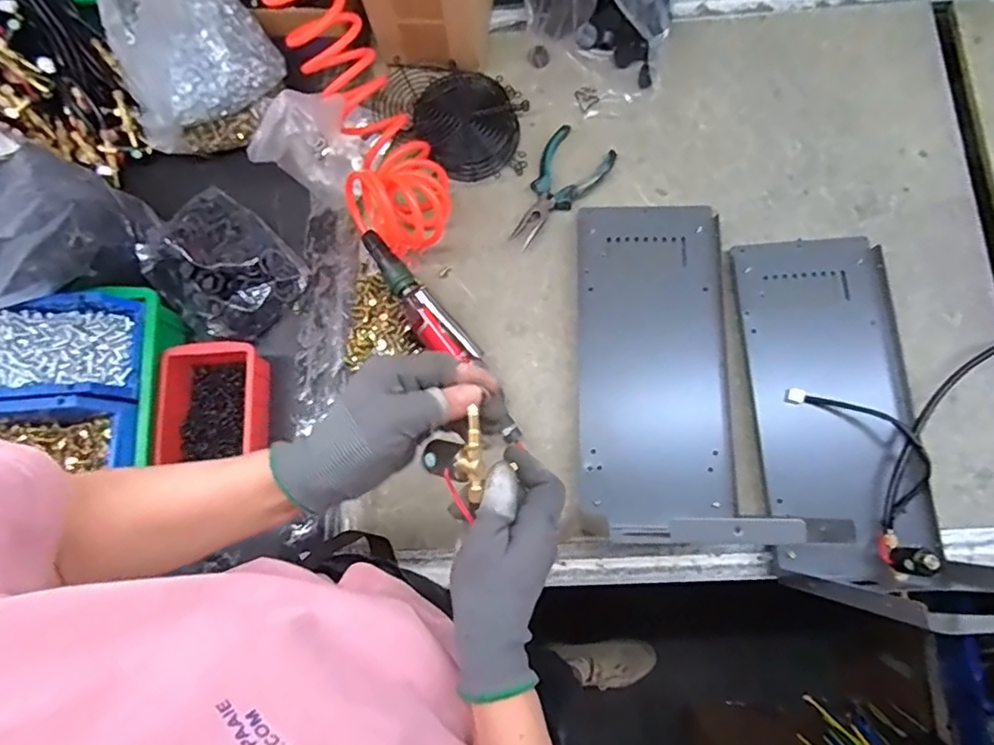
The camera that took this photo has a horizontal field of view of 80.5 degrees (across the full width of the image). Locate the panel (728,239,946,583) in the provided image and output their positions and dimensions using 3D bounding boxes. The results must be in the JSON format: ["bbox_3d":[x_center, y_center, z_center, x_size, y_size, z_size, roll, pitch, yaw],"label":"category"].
[{"bbox_3d":[0.349,0.022,0.598,0.168,0.026,0.330,-4,78,-1],"label":"panel"}]

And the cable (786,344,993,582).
[{"bbox_3d":[0.443,0.055,0.563,0.245,0.058,0.189,-23,79,-5],"label":"cable"}]

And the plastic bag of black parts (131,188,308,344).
[{"bbox_3d":[-0.303,-0.116,0.643,0.165,0.035,0.136,44,83,11],"label":"plastic bag of black parts"}]

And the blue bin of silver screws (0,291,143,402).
[{"bbox_3d":[-0.430,-0.022,0.574,0.162,0.065,0.107,-3,78,3],"label":"blue bin of silver screws"}]

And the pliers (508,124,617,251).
[{"bbox_3d":[0.069,-0.204,0.656,0.075,0.012,0.148,30,80,6],"label":"pliers"}]

